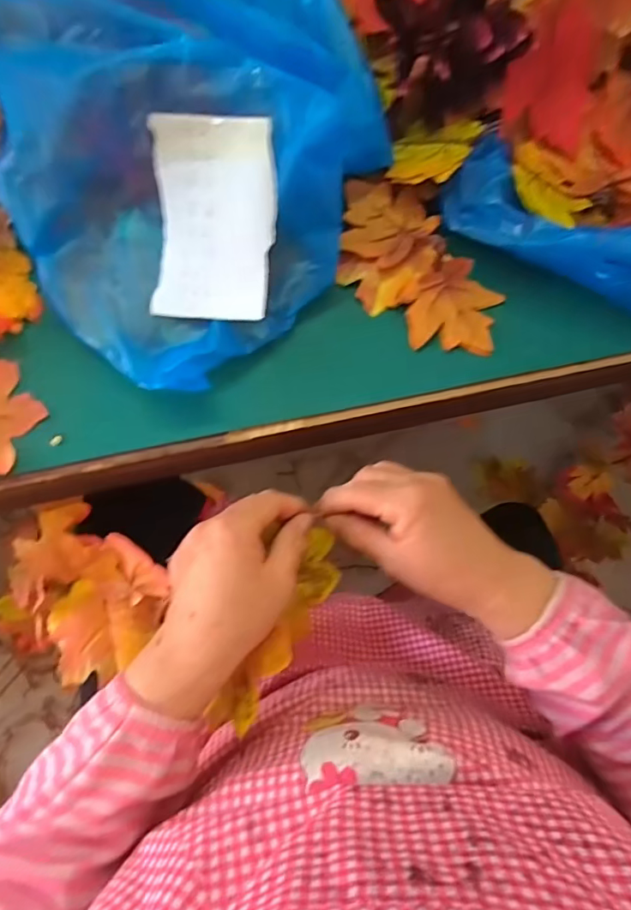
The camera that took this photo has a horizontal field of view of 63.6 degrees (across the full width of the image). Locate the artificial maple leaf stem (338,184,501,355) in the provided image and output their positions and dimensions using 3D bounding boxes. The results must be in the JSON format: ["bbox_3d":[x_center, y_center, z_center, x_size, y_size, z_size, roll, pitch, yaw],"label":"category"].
[{"bbox_3d":[0.084,-0.157,0.428,0.097,0.034,0.171,-35,75,-15],"label":"artificial maple leaf stem"}]

